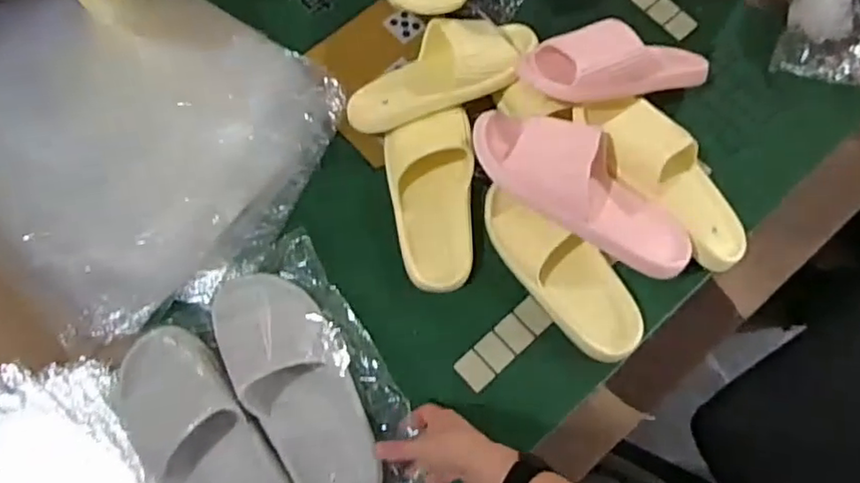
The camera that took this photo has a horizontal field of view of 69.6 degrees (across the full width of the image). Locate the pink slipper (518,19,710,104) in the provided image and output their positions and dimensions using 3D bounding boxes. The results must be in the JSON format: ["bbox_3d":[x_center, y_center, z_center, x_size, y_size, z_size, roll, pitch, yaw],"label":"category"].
[{"bbox_3d":[0.223,-0.206,0.707,0.235,0.069,0.088,-9,73,-23],"label":"pink slipper"}]

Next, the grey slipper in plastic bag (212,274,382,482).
[{"bbox_3d":[-0.133,0.145,0.637,0.104,0.057,0.268,-29,80,-8],"label":"grey slipper in plastic bag"}]

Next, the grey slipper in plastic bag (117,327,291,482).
[{"bbox_3d":[-0.224,0.209,0.614,0.106,0.058,0.267,-36,82,-10],"label":"grey slipper in plastic bag"}]

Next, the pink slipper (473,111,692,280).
[{"bbox_3d":[0.166,-0.061,0.657,0.260,0.076,0.112,29,76,8],"label":"pink slipper"}]

